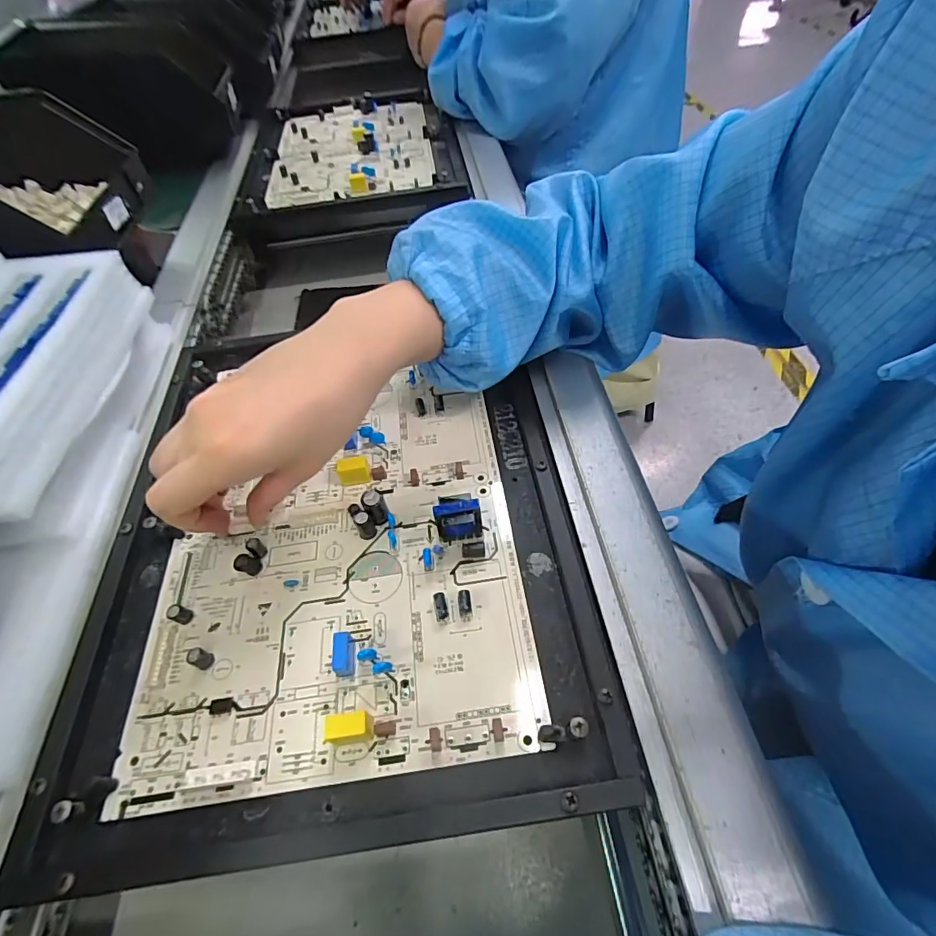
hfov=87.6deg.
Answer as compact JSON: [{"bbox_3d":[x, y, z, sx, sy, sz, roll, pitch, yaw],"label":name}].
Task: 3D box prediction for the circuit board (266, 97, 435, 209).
[{"bbox_3d":[-0.150,-0.422,0.632,0.196,0.011,0.284,-8,52,-1],"label":"circuit board"}]

